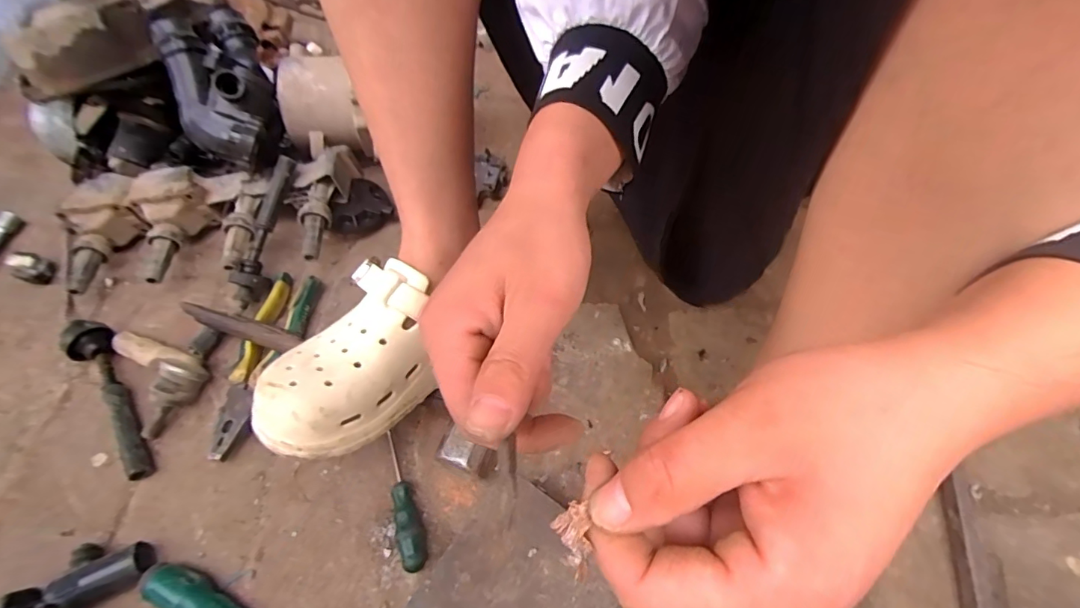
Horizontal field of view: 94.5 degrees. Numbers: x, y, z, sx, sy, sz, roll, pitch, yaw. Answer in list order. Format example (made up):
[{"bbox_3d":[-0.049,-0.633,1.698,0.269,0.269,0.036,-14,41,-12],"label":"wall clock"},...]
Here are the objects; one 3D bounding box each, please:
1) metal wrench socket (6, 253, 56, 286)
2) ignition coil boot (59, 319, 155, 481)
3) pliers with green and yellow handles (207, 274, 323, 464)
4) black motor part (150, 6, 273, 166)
[{"bbox_3d":[-0.558,-0.040,0.545,0.028,0.037,0.030,25,62,17],"label":"metal wrench socket"},{"bbox_3d":[-0.390,0.084,0.448,0.032,0.047,0.163,-32,62,-17],"label":"ignition coil boot"},{"bbox_3d":[-0.263,0.054,0.480,0.050,0.031,0.189,8,58,7],"label":"pliers with green and yellow handles"},{"bbox_3d":[-0.340,-0.229,0.537,0.093,0.070,0.173,-18,91,-30],"label":"black motor part"}]

